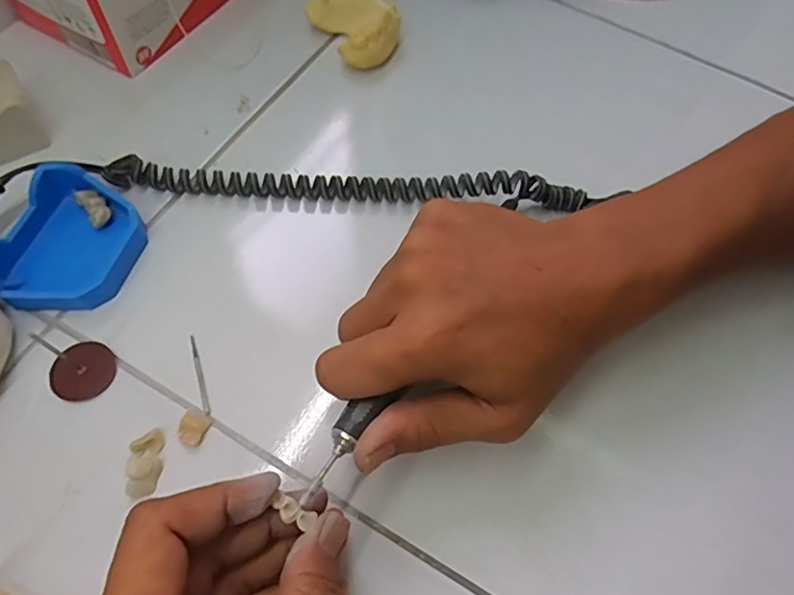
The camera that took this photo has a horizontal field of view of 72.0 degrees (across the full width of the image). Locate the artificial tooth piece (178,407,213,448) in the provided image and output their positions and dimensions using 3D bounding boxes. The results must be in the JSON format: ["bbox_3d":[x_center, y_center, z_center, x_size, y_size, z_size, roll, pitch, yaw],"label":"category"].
[{"bbox_3d":[-0.099,0.062,0.263,0.014,0.006,0.017,22,63,7],"label":"artificial tooth piece"}]

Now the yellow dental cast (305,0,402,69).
[{"bbox_3d":[-0.026,-0.187,0.382,0.047,0.029,0.060,-29,68,-18],"label":"yellow dental cast"}]

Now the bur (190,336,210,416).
[{"bbox_3d":[-0.101,0.039,0.278,0.004,0.005,0.044,-16,65,-12],"label":"bur"}]

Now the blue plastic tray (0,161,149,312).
[{"bbox_3d":[-0.174,-0.030,0.291,0.063,0.024,0.080,18,63,5],"label":"blue plastic tray"}]

